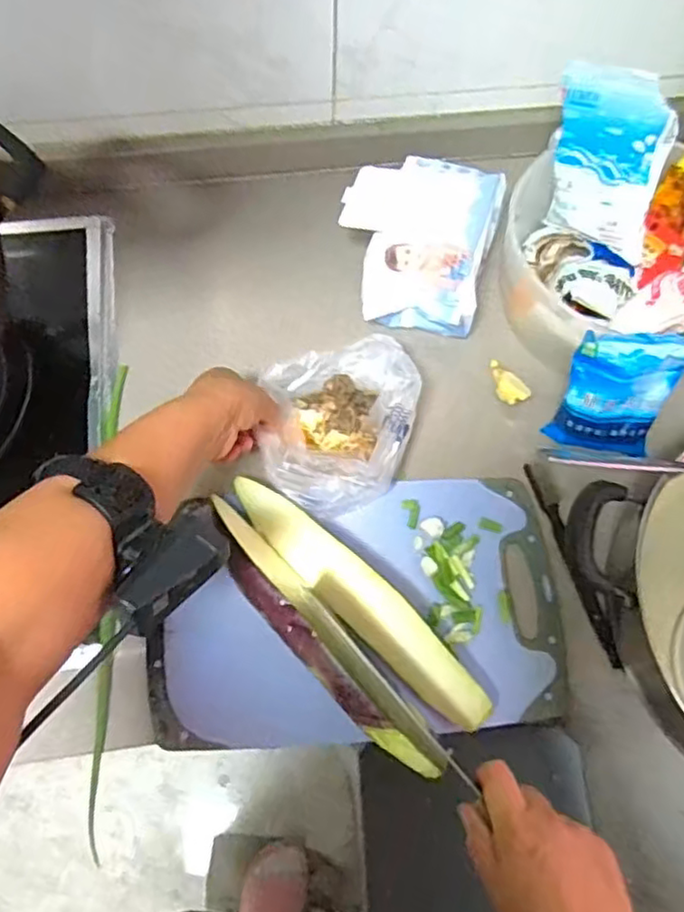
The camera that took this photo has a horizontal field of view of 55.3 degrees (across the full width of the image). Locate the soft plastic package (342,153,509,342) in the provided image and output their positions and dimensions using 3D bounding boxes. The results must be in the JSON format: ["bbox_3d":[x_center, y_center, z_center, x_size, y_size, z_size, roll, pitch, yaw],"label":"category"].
[{"bbox_3d":[0.073,-0.214,0.648,0.147,0.079,0.169,16,69,5],"label":"soft plastic package"}]

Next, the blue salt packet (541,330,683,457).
[{"bbox_3d":[0.244,-0.054,0.577,0.088,0.119,0.020,8,37,1],"label":"blue salt packet"}]

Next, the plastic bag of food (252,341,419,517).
[{"bbox_3d":[0.000,-0.031,0.590,0.133,0.047,0.165,-2,68,-2],"label":"plastic bag of food"}]

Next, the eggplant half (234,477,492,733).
[{"bbox_3d":[0.011,0.117,0.548,0.270,0.026,0.043,43,73,14],"label":"eggplant half"}]

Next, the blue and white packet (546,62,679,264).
[{"bbox_3d":[0.243,-0.272,0.608,0.105,0.153,0.027,26,48,29],"label":"blue and white packet"}]

